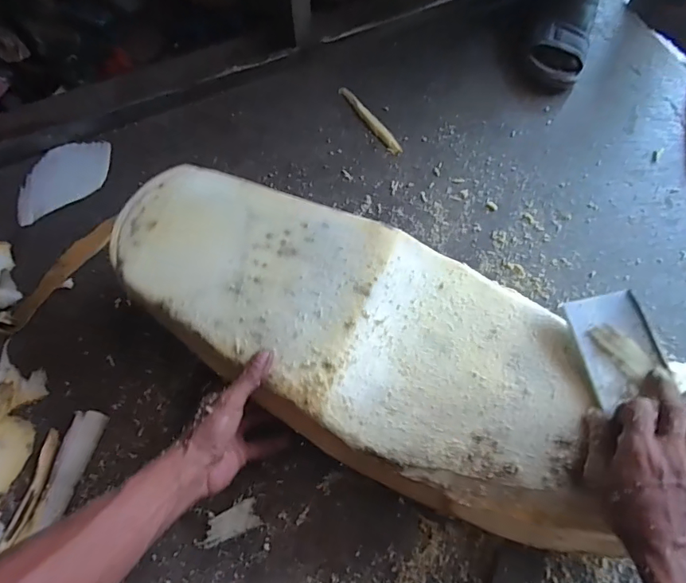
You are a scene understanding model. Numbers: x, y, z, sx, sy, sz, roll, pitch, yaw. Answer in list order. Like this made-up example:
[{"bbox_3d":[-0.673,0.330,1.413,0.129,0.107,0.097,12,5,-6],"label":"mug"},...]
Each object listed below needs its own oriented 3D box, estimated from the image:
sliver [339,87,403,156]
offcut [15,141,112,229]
[{"bbox_3d":[0.046,-0.286,0.777,0.022,0.009,0.156,-33,72,-12],"label":"sliver"},{"bbox_3d":[-0.444,-0.182,0.739,0.162,0.011,0.101,-32,72,-12],"label":"offcut"}]

